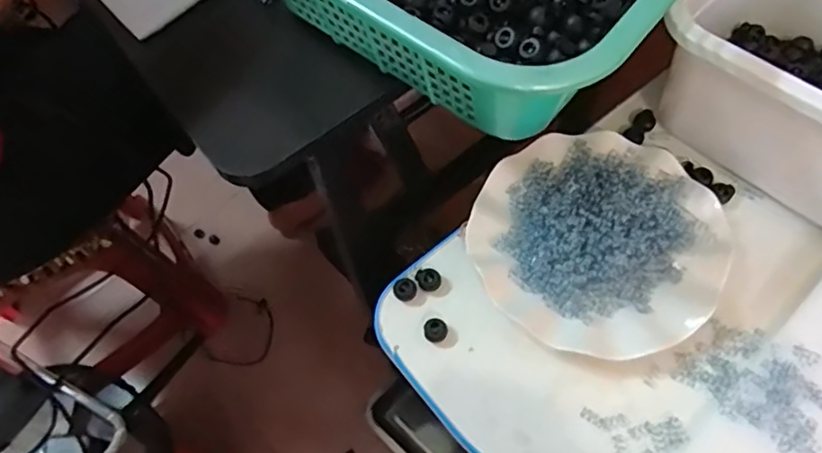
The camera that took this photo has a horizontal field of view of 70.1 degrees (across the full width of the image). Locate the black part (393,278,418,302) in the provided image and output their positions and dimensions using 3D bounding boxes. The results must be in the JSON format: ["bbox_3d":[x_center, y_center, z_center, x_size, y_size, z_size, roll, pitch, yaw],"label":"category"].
[{"bbox_3d":[-0.004,0.048,0.447,0.016,0.010,0.016,31,69,17],"label":"black part"}]

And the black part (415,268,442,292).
[{"bbox_3d":[0.014,0.041,0.449,0.017,0.008,0.018,-1,63,3],"label":"black part"}]

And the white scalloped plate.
[{"bbox_3d":[0.140,0.007,0.440,0.177,0.026,0.178,-1,63,3],"label":"white scalloped plate"}]

